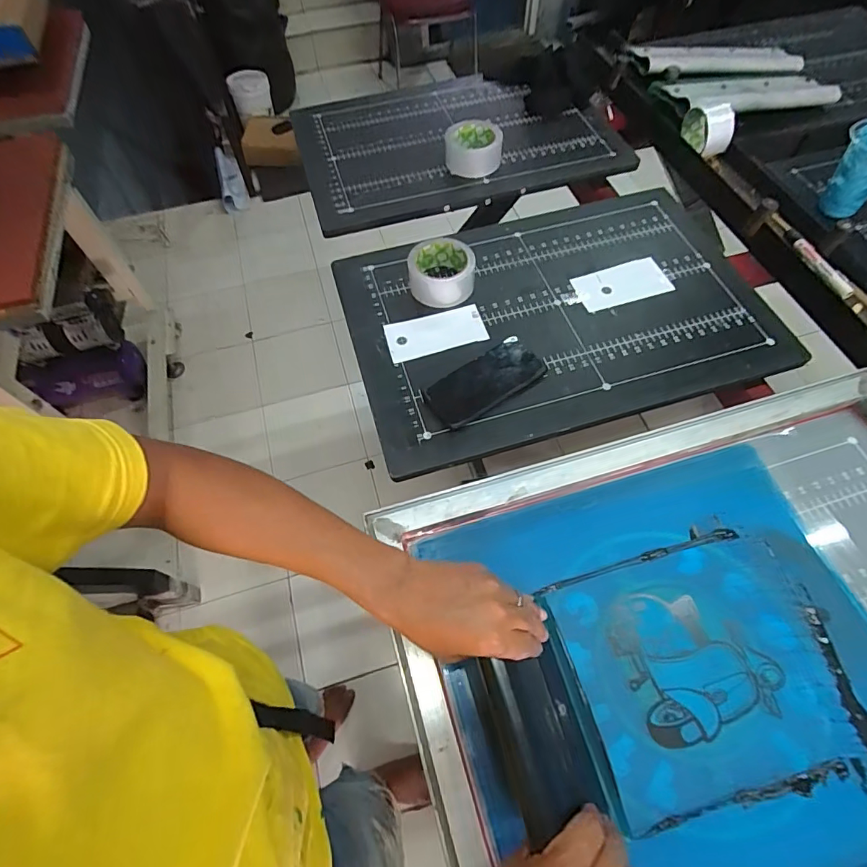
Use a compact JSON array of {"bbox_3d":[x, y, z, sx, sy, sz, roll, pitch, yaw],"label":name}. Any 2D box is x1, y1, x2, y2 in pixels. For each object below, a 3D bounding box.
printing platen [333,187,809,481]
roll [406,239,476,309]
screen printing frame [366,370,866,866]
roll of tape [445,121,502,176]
[{"bbox_3d":[0.181,-0.188,0.696,0.595,0.015,0.396,-15,62,-8],"label":"printing platen"},{"bbox_3d":[0.011,-0.247,0.704,0.094,0.046,0.092,0,61,0],"label":"roll"},{"bbox_3d":[0.309,0.205,0.465,0.656,0.040,0.464,-15,62,-8],"label":"screen printing frame"},{"bbox_3d":[0.074,-0.518,0.861,0.094,0.065,0.091,0,61,0],"label":"roll of tape"}]

